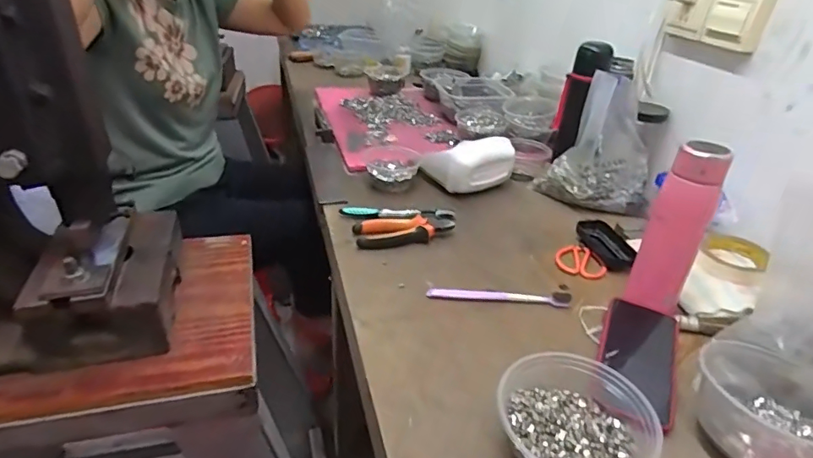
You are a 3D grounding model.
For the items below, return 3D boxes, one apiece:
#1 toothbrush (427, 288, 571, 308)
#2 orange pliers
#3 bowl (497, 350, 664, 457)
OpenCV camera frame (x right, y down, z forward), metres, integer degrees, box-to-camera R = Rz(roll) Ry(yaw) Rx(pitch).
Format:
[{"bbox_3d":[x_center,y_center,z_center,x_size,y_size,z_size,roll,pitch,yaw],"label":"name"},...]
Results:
[{"bbox_3d":[0.119,0.086,0.640,0.180,0.014,0.022,2,33,4],"label":"toothbrush"},{"bbox_3d":[0.006,-0.005,0.756,0.170,0.017,0.075,-14,35,-19],"label":"orange pliers"},{"bbox_3d":[0.151,0.173,0.440,0.120,0.056,0.126,3,32,-2],"label":"bowl"}]

